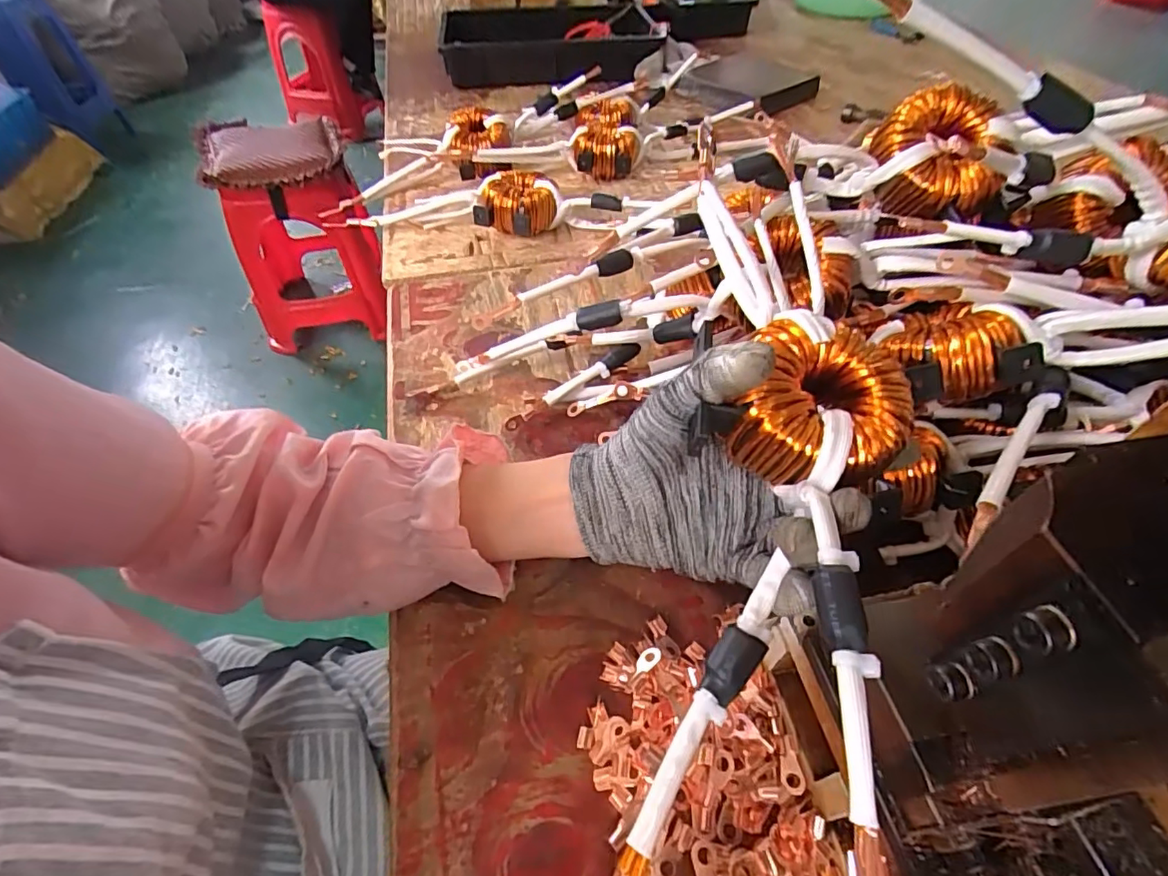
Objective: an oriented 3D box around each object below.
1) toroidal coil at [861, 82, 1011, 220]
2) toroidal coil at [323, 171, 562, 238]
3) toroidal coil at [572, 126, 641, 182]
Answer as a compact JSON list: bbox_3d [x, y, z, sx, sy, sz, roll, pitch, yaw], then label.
[{"bbox_3d":[0.224,-0.185,0.349,0.069,0.032,0.082,-3,86,5],"label":"toroidal coil"},{"bbox_3d":[-0.147,-0.256,0.601,0.247,0.051,0.073,4,50,3],"label":"toroidal coil"},{"bbox_3d":[0.029,-0.363,0.693,0.080,0.048,0.076,10,50,8],"label":"toroidal coil"}]

